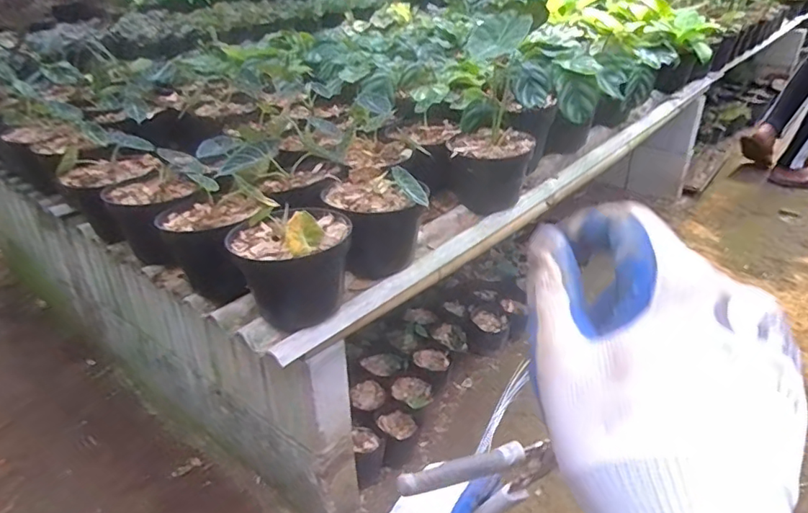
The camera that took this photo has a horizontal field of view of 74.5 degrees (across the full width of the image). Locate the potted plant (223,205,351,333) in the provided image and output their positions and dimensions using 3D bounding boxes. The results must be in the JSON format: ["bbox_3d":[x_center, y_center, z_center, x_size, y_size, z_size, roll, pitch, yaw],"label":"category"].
[{"bbox_3d":[-0.159,0.012,0.779,0.167,0.170,0.141,-16,34,-23],"label":"potted plant"}]

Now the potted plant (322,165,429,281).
[{"bbox_3d":[-0.047,-0.057,0.891,0.155,0.151,0.166,-8,32,-11],"label":"potted plant"}]

